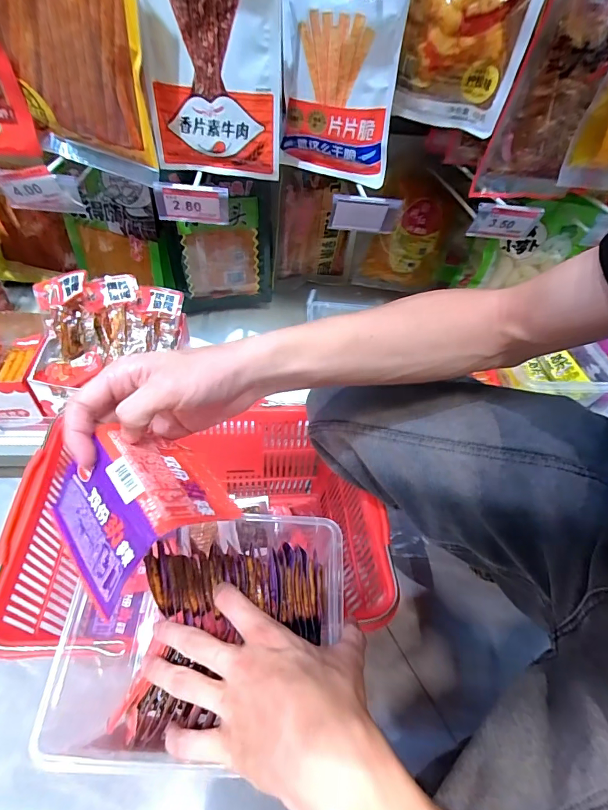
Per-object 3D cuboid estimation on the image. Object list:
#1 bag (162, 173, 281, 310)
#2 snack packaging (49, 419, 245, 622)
[{"bbox_3d":[-0.143,-0.270,0.756,0.190,0.224,0.033,-20,54,-22],"label":"bag"},{"bbox_3d":[-0.111,0.061,0.275,0.097,0.054,0.093,-30,58,-28],"label":"snack packaging"}]

